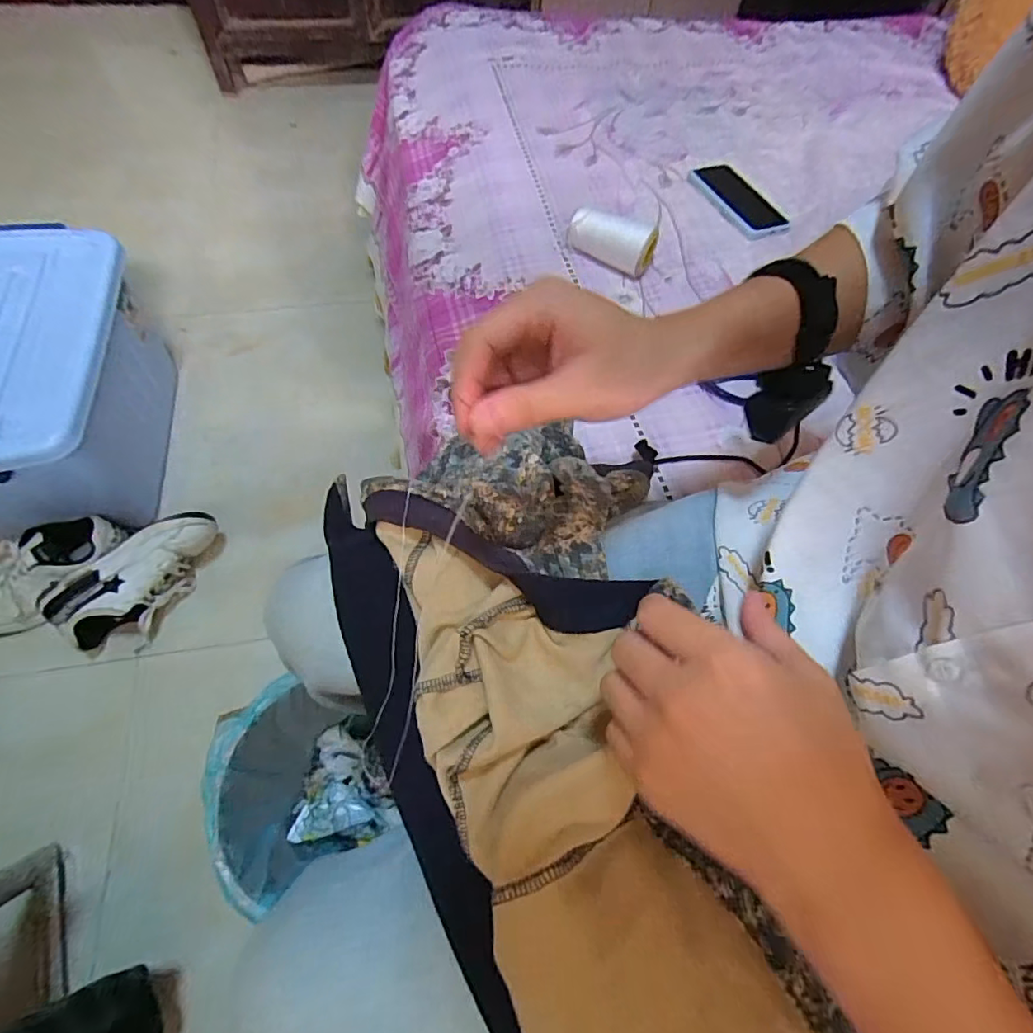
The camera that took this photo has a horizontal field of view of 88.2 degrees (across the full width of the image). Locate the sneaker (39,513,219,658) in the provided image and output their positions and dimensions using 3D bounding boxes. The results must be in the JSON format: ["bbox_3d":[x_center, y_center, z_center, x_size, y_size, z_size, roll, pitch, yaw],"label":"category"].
[{"bbox_3d":[-0.609,0.102,0.877,0.130,0.105,0.264,39,66,16],"label":"sneaker"}]

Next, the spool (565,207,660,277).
[{"bbox_3d":[0.126,-0.367,0.705,0.113,0.043,0.048,23,63,8],"label":"spool"}]

